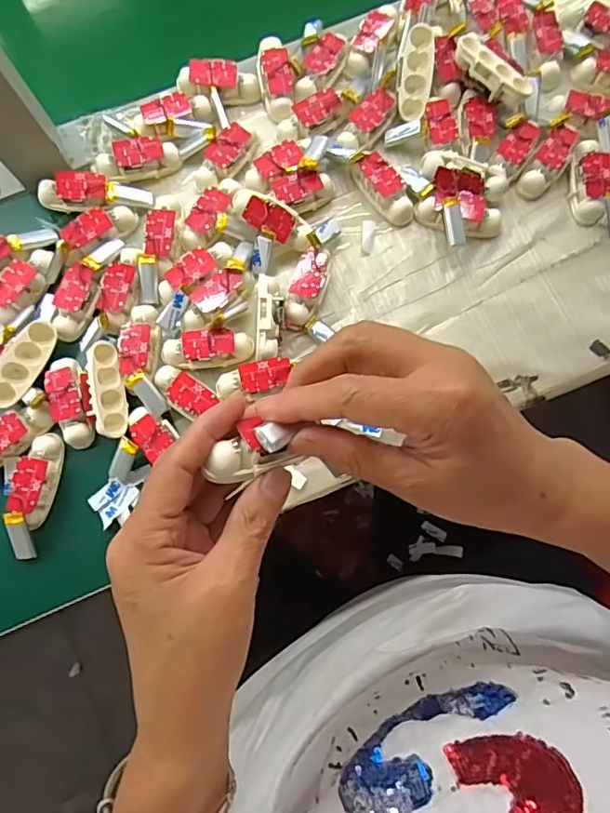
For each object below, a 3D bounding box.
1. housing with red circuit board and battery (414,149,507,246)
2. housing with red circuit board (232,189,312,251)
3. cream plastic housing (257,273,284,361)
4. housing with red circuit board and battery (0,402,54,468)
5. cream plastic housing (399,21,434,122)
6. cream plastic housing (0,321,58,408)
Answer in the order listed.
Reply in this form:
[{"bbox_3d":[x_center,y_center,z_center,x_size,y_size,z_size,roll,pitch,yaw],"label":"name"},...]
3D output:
[{"bbox_3d":[0.115,-0.149,0.389,0.061,0.025,0.068,7,79,1],"label":"housing with red circuit board and battery"},{"bbox_3d":[-0.023,-0.134,0.380,0.061,0.017,0.028,31,80,-10],"label":"housing with red circuit board"},{"bbox_3d":[-0.024,-0.063,0.373,0.018,0.016,0.062,-1,79,0],"label":"cream plastic housing"},{"bbox_3d":[-0.208,0.027,0.363,0.025,0.020,0.079,44,82,7],"label":"housing with red circuit board and battery"},{"bbox_3d":[0.084,-0.252,0.401,0.023,0.011,0.063,4,103,0],"label":"cream plastic housing"},{"bbox_3d":[-0.194,-0.029,0.362,0.023,0.012,0.064,30,81,5],"label":"cream plastic housing"}]

